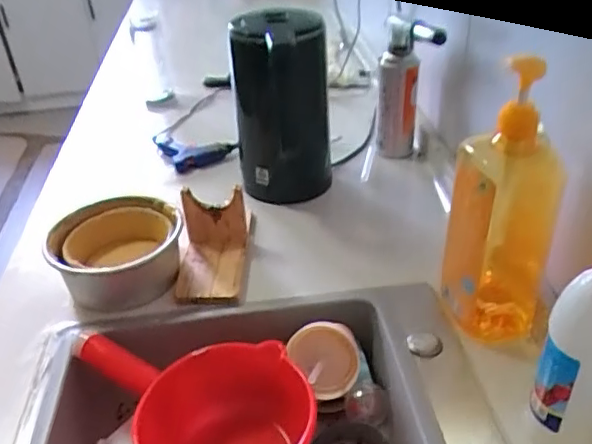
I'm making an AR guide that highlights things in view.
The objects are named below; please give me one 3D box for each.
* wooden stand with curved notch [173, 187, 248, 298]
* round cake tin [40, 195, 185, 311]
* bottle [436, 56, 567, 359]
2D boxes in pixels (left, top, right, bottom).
[{"bbox_3d":[-0.111,0.028,0.725,0.083,0.081,0.127,-1,34,4],"label":"wooden stand with curved notch"},{"bbox_3d":[-0.223,0.034,0.734,0.154,0.074,0.166,-3,34,2],"label":"round cake tin"},{"bbox_3d":[0.208,-0.007,0.572,0.107,0.281,0.091,6,36,15],"label":"bottle"}]

